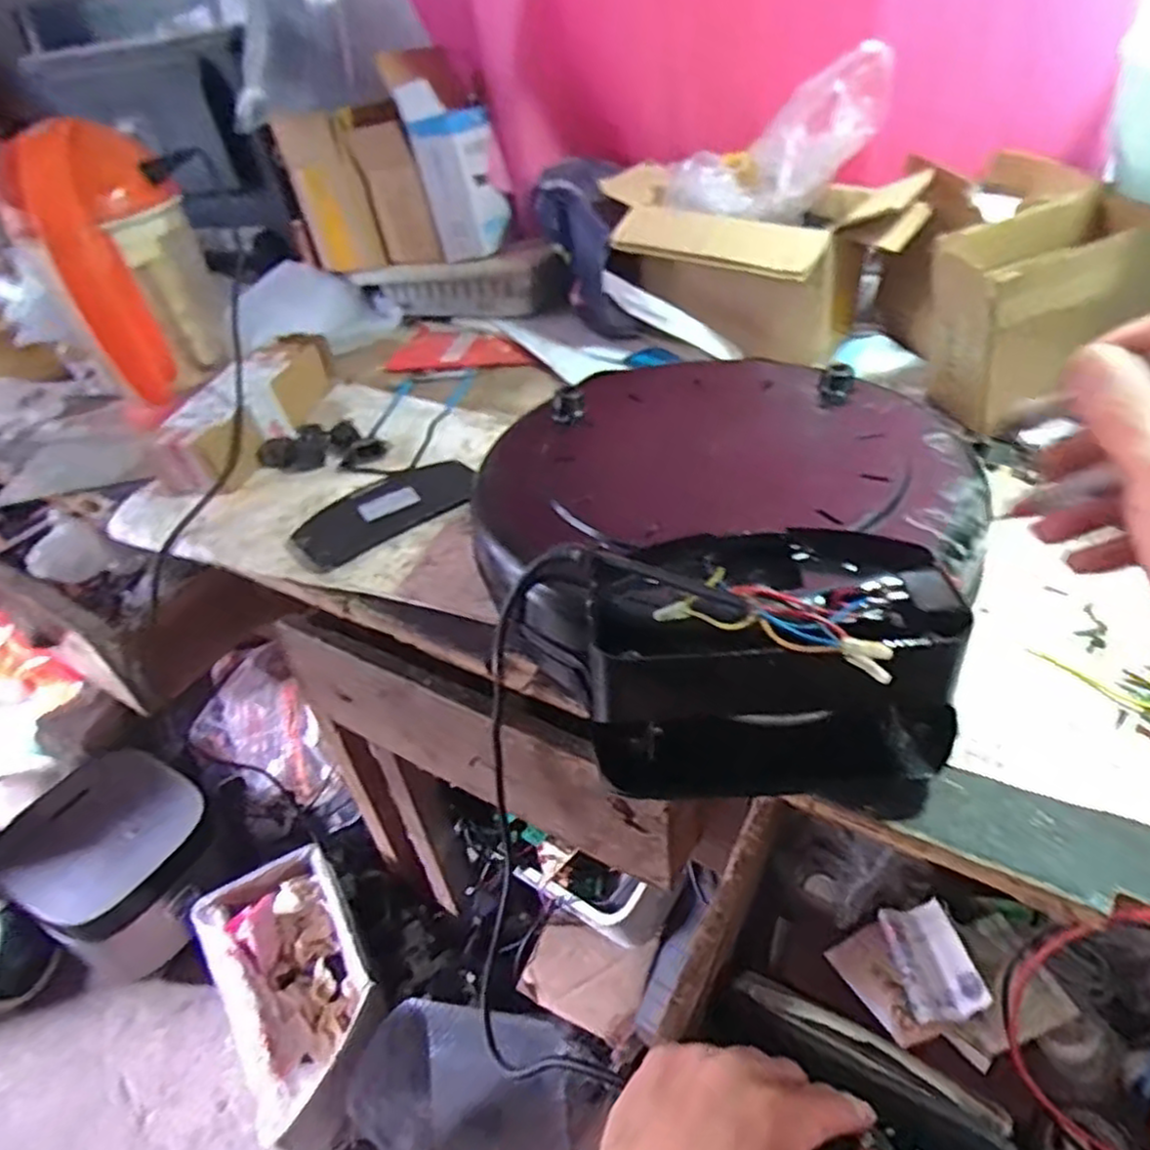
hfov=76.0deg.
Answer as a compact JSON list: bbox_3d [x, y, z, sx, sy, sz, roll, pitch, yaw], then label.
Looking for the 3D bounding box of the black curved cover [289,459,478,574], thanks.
[{"bbox_3d":[-0.173,-0.060,0.658,0.163,0.018,0.097,-30,46,-25],"label":"black curved cover"}]

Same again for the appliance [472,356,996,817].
[{"bbox_3d":[0.085,-0.019,0.477,0.300,0.123,0.326,-3,41,3],"label":"appliance"}]

